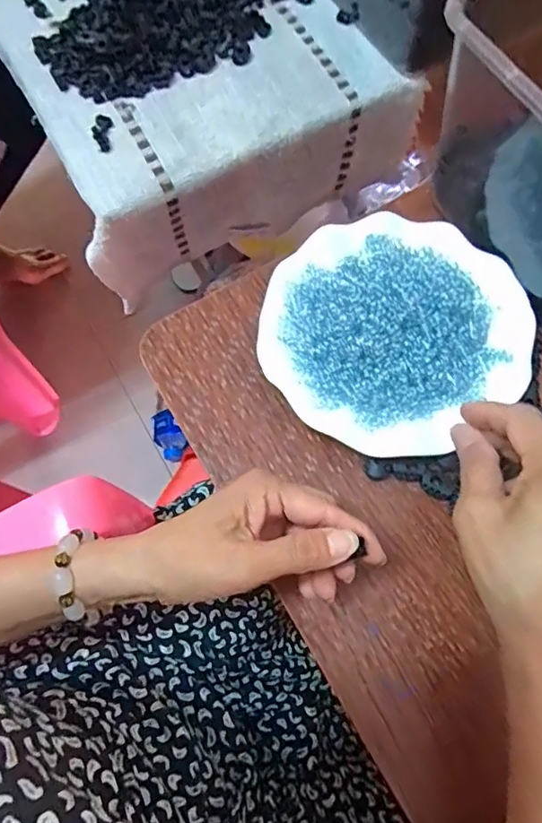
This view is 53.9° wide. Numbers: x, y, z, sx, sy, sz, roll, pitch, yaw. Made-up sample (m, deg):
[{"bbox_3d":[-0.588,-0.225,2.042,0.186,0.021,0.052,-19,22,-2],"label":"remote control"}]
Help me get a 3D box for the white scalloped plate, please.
[{"bbox_3d":[0.086,-0.060,0.377,0.175,0.043,0.169,-1,69,2],"label":"white scalloped plate"}]

